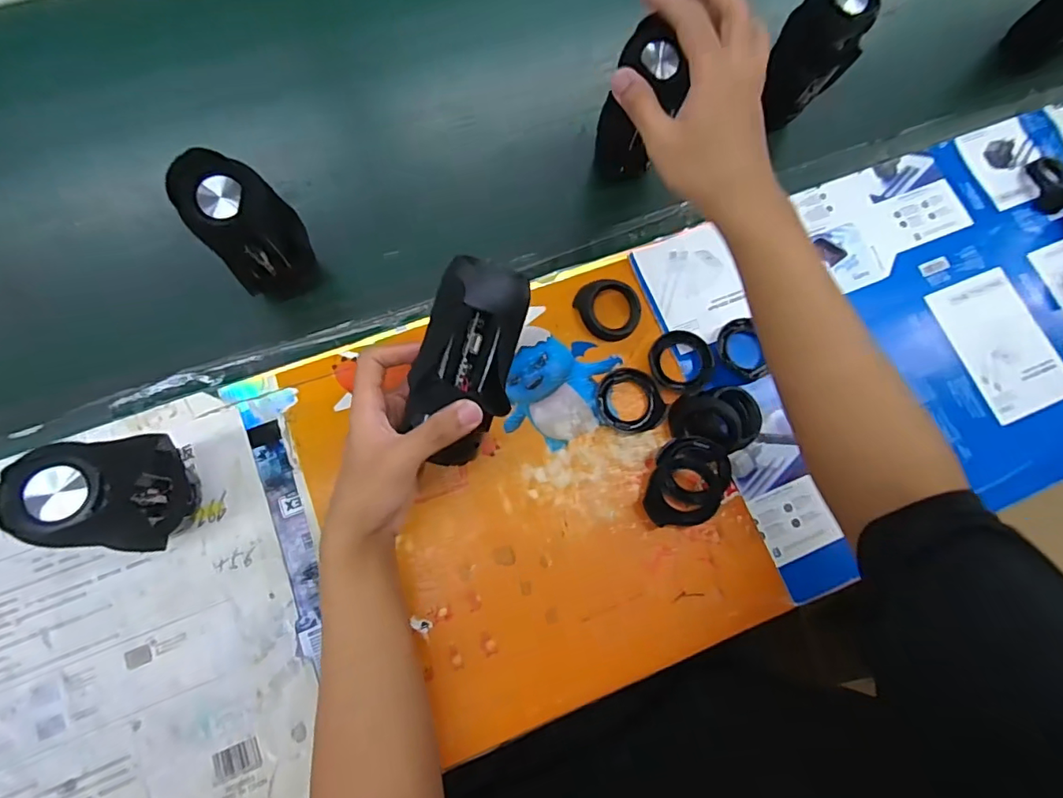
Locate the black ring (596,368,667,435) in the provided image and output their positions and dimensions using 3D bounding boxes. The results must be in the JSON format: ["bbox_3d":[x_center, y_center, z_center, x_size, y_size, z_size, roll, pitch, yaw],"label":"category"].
[{"bbox_3d":[0.093,0.002,0.503,0.057,0.009,0.063,-25,80,-10],"label":"black ring"}]

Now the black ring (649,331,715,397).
[{"bbox_3d":[0.147,-0.035,0.514,0.062,0.013,0.063,1,76,-4],"label":"black ring"}]

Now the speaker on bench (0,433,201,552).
[{"bbox_3d":[-0.293,0.071,0.387,0.051,0.148,0.077,-9,77,-6],"label":"speaker on bench"}]

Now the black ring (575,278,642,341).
[{"bbox_3d":[0.077,-0.090,0.515,0.060,0.026,0.062,1,76,-4],"label":"black ring"}]

